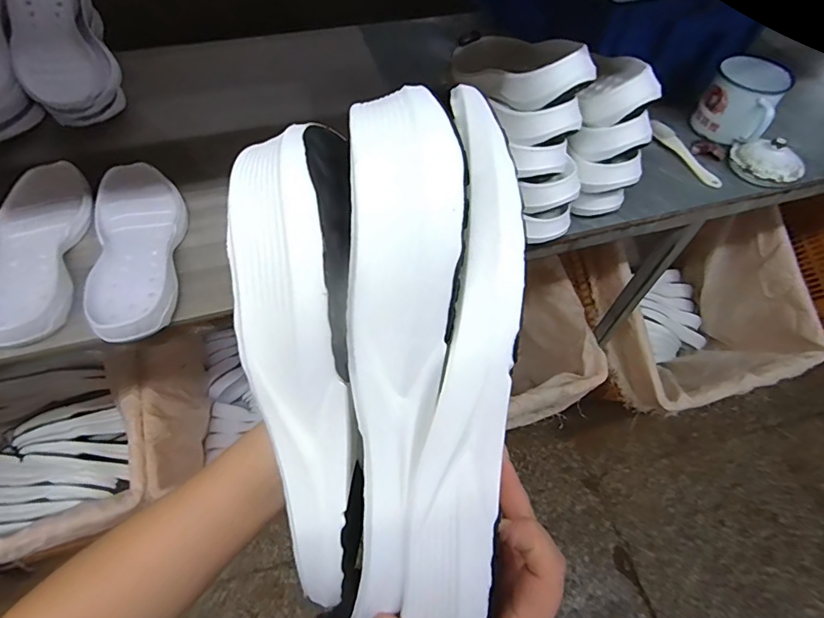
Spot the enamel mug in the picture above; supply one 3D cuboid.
[{"bbox_3d":[0.511,-0.324,0.719,0.101,0.087,0.104,32,62,17],"label":"enamel mug"}]

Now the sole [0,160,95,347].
[{"bbox_3d":[-0.466,-0.081,0.570,0.113,0.028,0.282,-12,58,-9],"label":"sole"}]

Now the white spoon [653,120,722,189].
[{"bbox_3d":[0.418,-0.241,0.710,0.032,0.024,0.148,-26,61,-17],"label":"white spoon"}]

